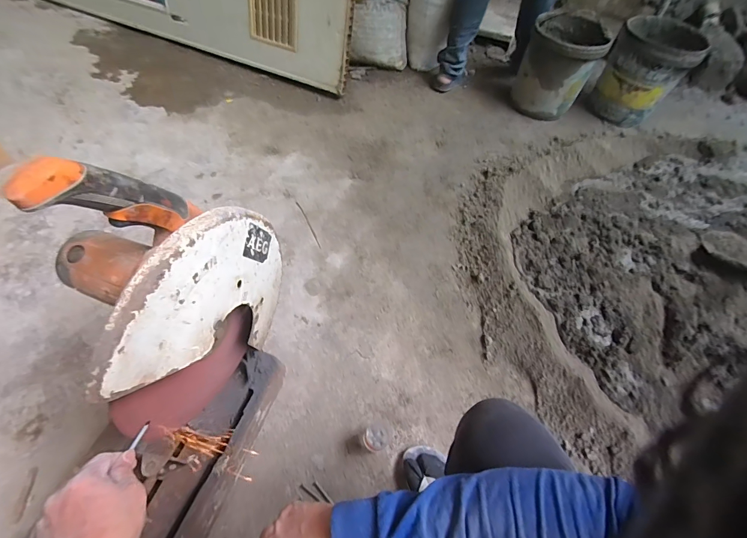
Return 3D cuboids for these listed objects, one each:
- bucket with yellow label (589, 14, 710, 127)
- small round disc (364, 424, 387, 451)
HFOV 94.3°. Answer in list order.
[{"bbox_3d":[1.083,-0.793,1.418,0.285,0.339,0.298,30,59,16],"label":"bucket with yellow label"},{"bbox_3d":[0.005,0.372,0.767,0.049,0.026,0.053,2,57,-3],"label":"small round disc"}]

